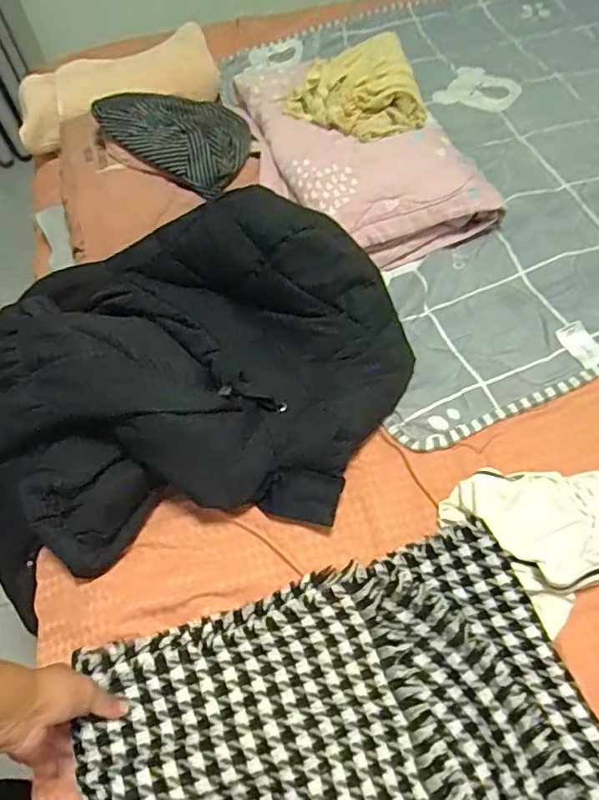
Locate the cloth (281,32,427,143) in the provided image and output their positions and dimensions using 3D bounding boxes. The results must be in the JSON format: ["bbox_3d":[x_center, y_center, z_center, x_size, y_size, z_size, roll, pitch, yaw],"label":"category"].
[{"bbox_3d":[0.079,-0.505,0.900,0.205,0.056,0.208,-11,61,-3],"label":"cloth"}]

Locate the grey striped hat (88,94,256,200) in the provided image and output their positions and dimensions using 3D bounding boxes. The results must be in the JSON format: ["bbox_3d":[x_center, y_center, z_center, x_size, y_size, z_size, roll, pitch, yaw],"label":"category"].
[{"bbox_3d":[-0.174,-0.408,0.832,0.230,0.052,0.184,37,69,21],"label":"grey striped hat"}]

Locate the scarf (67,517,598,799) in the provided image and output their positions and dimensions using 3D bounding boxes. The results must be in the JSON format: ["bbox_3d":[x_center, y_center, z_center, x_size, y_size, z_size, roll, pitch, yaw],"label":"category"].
[{"bbox_3d":[0.047,0.344,0.527,0.470,0.047,0.347,-19,61,-10],"label":"scarf"}]

